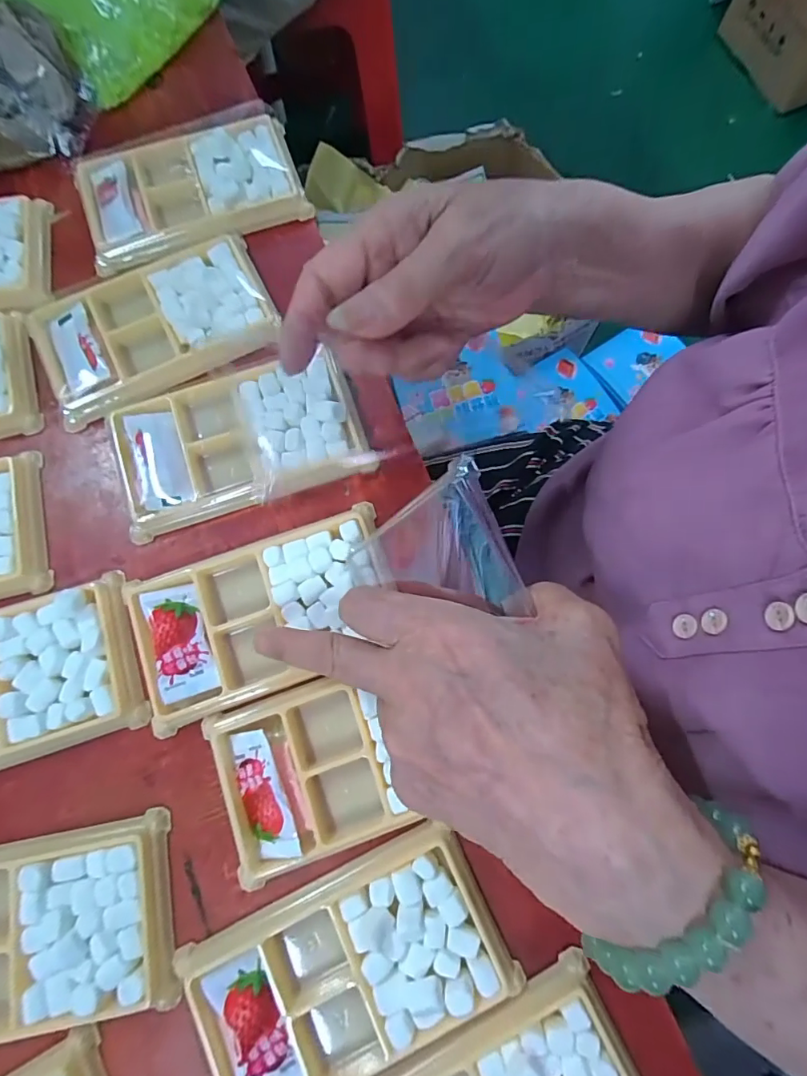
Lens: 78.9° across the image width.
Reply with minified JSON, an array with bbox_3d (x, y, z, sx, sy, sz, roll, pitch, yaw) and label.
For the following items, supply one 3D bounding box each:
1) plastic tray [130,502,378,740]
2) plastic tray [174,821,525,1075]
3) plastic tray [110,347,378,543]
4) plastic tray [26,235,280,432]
[{"bbox_3d":[-0.070,0.038,0.252,0.127,0.015,0.077,-19,78,-4],"label":"plastic tray"},{"bbox_3d":[-0.023,0.192,0.218,0.131,0.018,0.074,-25,78,-6],"label":"plastic tray"},{"bbox_3d":[-0.091,-0.057,0.274,0.129,0.019,0.077,-19,78,-4],"label":"plastic tray"},{"bbox_3d":[-0.145,-0.125,0.289,0.132,0.013,0.077,-27,78,-6],"label":"plastic tray"}]

